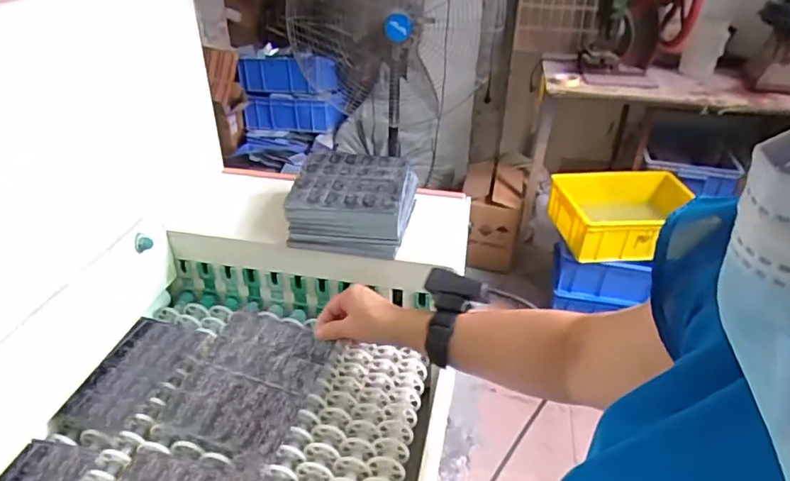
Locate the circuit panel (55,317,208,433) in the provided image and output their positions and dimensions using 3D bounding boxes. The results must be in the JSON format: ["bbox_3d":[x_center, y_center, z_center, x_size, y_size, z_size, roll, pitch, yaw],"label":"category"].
[{"bbox_3d":[-0.332,0.166,0.704,0.108,0.011,0.183,7,35,10],"label":"circuit panel"}]

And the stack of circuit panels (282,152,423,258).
[{"bbox_3d":[-0.058,-0.060,0.809,0.167,0.071,0.176,4,34,6],"label":"stack of circuit panels"}]

